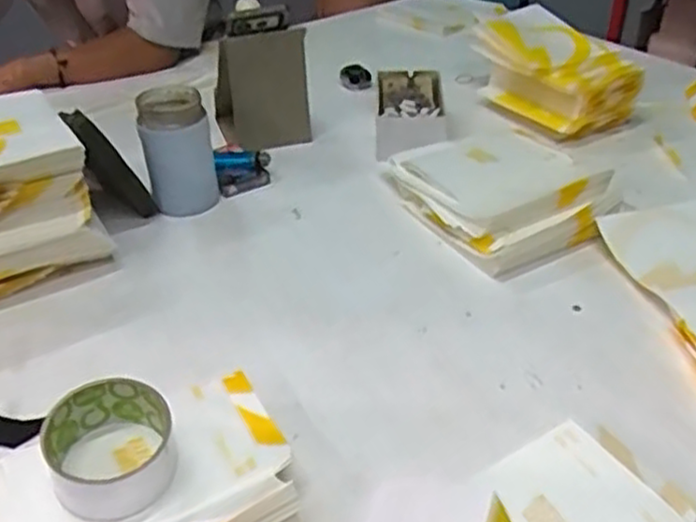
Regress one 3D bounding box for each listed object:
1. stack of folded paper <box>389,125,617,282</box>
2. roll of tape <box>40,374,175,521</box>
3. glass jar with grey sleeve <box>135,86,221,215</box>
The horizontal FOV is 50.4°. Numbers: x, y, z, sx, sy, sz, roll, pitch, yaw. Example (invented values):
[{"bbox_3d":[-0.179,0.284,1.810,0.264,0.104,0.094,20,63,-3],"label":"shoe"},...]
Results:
[{"bbox_3d":[0.168,-0.083,0.832,0.191,0.048,0.236,-17,37,-22],"label":"stack of folded paper"},{"bbox_3d":[-0.159,0.124,0.497,0.080,0.050,0.075,-1,34,1],"label":"roll of tape"},{"bbox_3d":[-0.190,-0.126,0.830,0.075,0.122,0.065,-7,35,-8],"label":"glass jar with grey sleeve"}]

